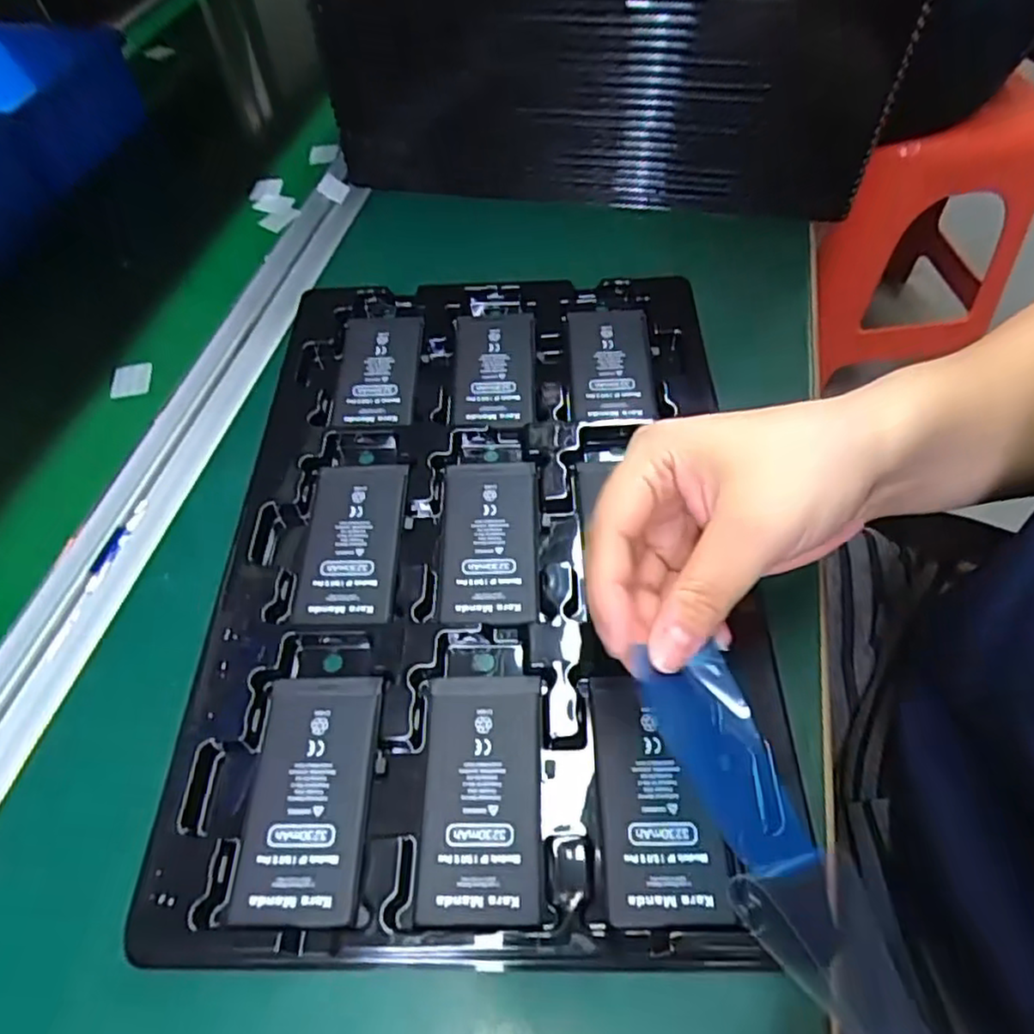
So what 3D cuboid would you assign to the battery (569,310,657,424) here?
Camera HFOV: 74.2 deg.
[{"bbox_3d":[0.051,-0.083,0.368,0.043,0.004,0.085,-2,56,2],"label":"battery"}]

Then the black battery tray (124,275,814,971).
[{"bbox_3d":[-0.015,0.006,0.309,0.225,0.012,0.329,-1,56,2],"label":"black battery tray"}]

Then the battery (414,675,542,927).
[{"bbox_3d":[-0.013,0.098,0.248,0.043,0.004,0.084,-1,56,2],"label":"battery"}]

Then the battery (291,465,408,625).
[{"bbox_3d":[-0.076,0.010,0.312,0.046,0.006,0.084,-1,56,2],"label":"battery"}]

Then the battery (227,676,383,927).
[{"bbox_3d":[-0.076,0.099,0.249,0.044,0.004,0.085,-1,56,2],"label":"battery"}]

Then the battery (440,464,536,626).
[{"bbox_3d":[-0.013,0.010,0.310,0.043,0.004,0.084,-1,56,2],"label":"battery"}]

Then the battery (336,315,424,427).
[{"bbox_3d":[-0.076,-0.080,0.373,0.045,0.007,0.082,-1,56,2],"label":"battery"}]

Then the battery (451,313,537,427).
[{"bbox_3d":[-0.012,-0.082,0.371,0.044,0.006,0.087,-3,56,1],"label":"battery"}]

